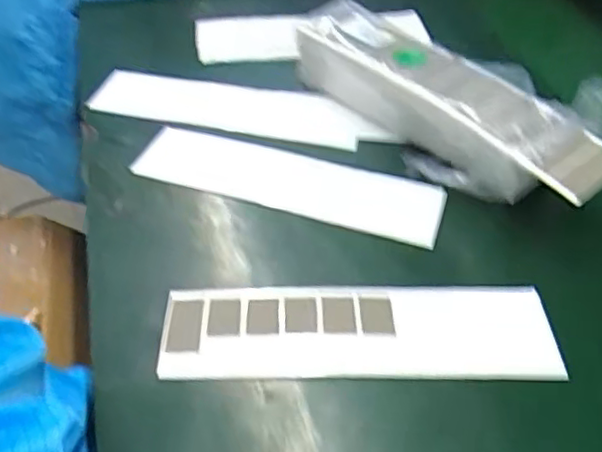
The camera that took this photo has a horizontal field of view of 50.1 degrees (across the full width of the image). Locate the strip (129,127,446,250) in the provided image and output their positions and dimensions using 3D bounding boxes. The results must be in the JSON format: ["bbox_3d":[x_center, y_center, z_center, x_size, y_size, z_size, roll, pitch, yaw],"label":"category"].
[{"bbox_3d":[-0.010,-0.033,0.455,0.216,0.007,0.062,14,46,13],"label":"strip"}]

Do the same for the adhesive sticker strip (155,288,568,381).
[{"bbox_3d":[0.031,0.059,0.362,0.214,0.005,0.060,0,43,-1],"label":"adhesive sticker strip"}]

